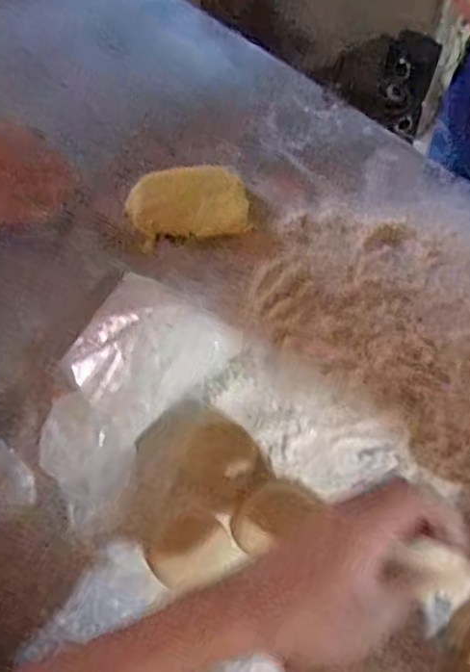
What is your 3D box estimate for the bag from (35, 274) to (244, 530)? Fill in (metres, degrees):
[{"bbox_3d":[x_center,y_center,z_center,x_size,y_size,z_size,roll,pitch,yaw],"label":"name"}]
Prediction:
[{"bbox_3d":[-0.098,0.031,0.538,0.116,0.072,0.218,28,59,14],"label":"bag"}]

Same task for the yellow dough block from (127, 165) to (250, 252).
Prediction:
[{"bbox_3d":[-0.048,-0.136,0.674,0.120,0.029,0.075,-6,57,-8],"label":"yellow dough block"}]

